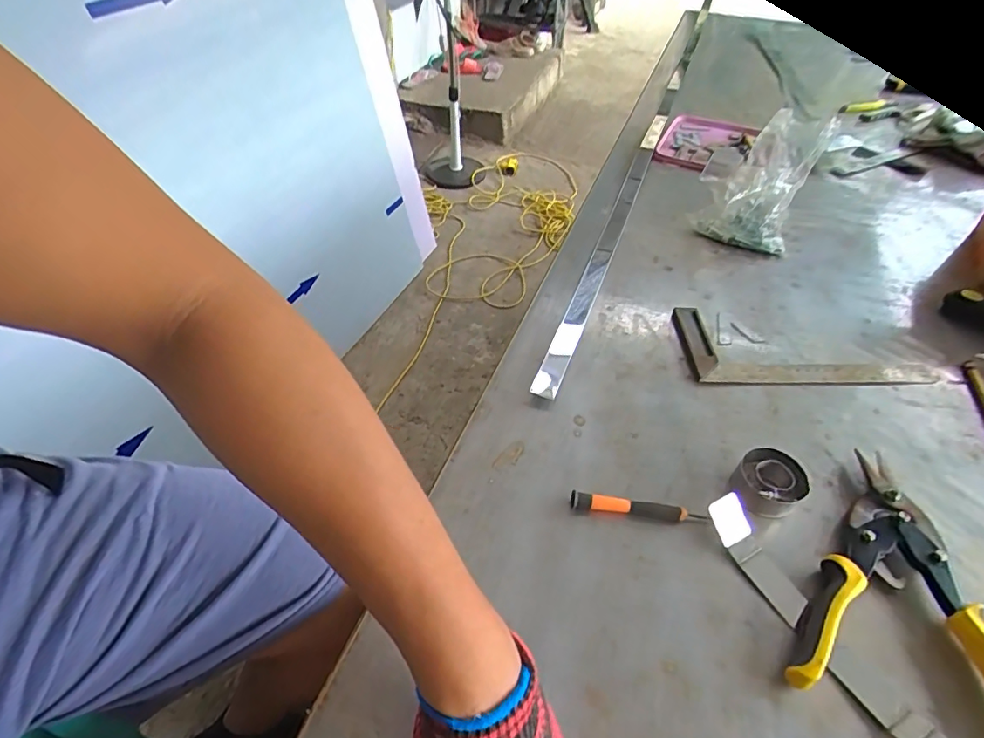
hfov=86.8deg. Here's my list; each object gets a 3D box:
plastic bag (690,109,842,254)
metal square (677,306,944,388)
[{"bbox_3d":[0.403,-0.289,0.780,0.136,0.097,0.258,23,51,20],"label":"plastic bag"},{"bbox_3d":[0.346,-0.029,0.586,0.257,0.012,0.114,0,47,-1],"label":"metal square"}]

